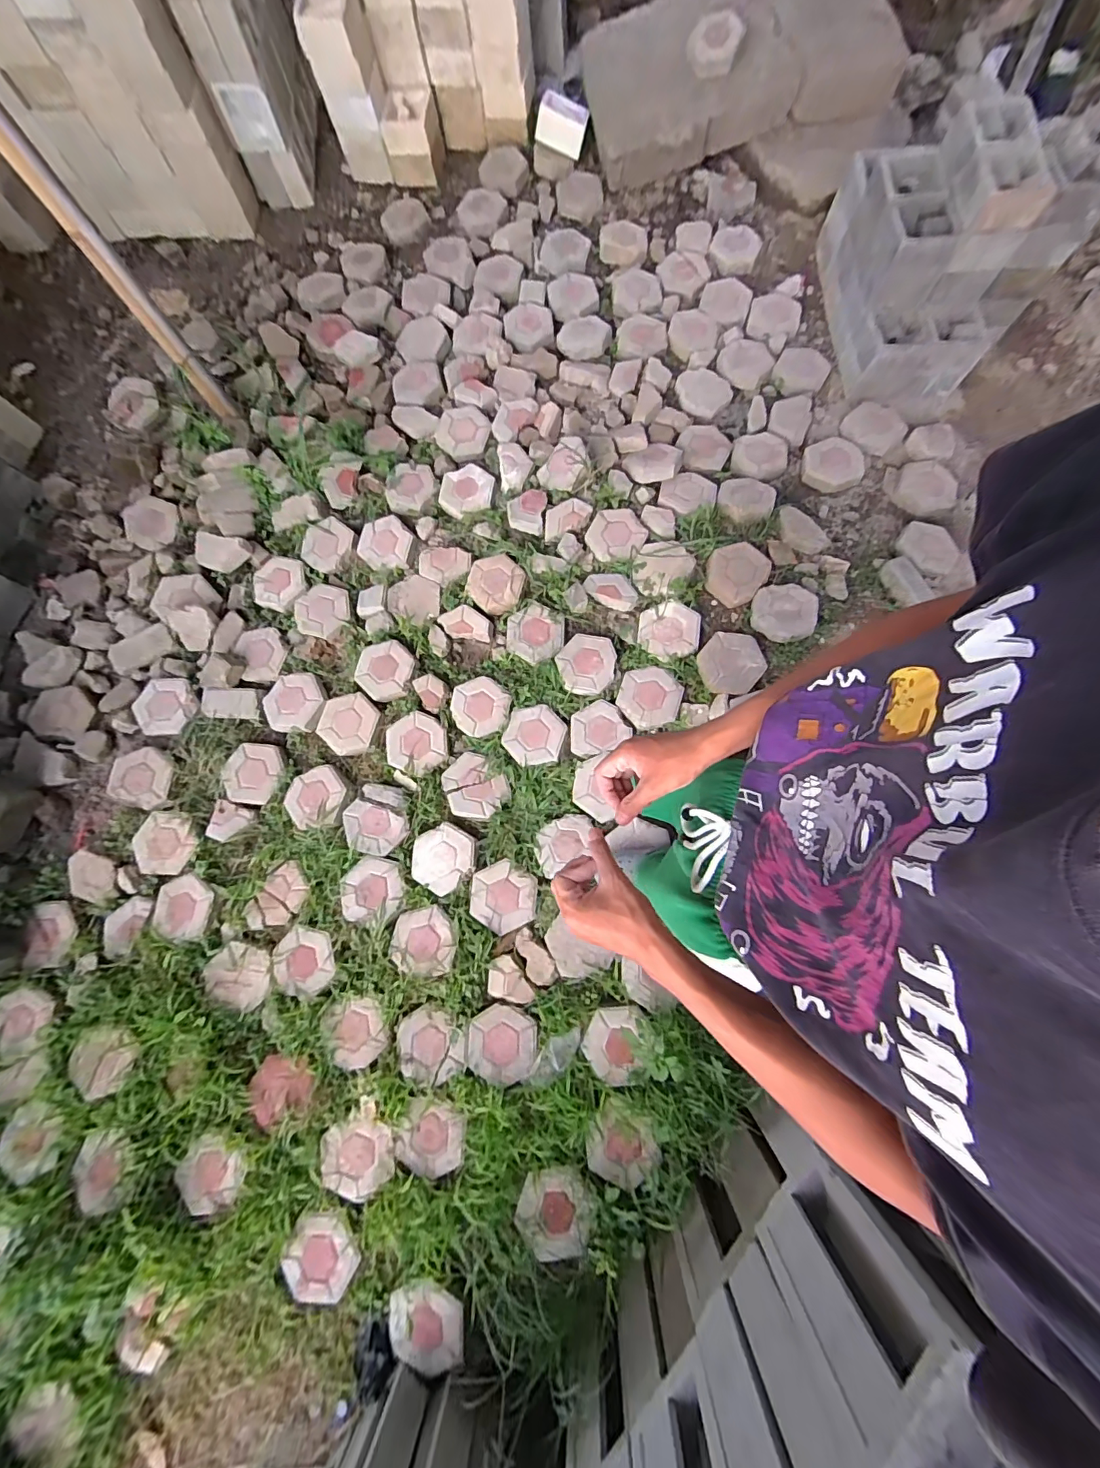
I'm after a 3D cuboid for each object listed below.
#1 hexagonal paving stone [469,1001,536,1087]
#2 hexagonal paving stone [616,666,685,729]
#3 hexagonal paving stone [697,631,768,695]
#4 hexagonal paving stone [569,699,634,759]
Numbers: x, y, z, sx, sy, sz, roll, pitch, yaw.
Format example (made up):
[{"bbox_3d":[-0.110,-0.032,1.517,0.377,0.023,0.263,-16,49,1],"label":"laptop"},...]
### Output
[{"bbox_3d":[-0.136,0.885,1.361,0.192,0.031,0.183,7,78,4],"label":"hexagonal paving stone"},{"bbox_3d":[0.331,-0.122,1.585,0.204,0.037,0.209,21,79,7],"label":"hexagonal paving stone"},{"bbox_3d":[0.600,-0.233,1.572,0.214,0.065,0.205,9,78,4],"label":"hexagonal paving stone"},{"bbox_3d":[0.151,-0.019,1.574,0.191,0.033,0.156,-31,78,-4],"label":"hexagonal paving stone"}]

